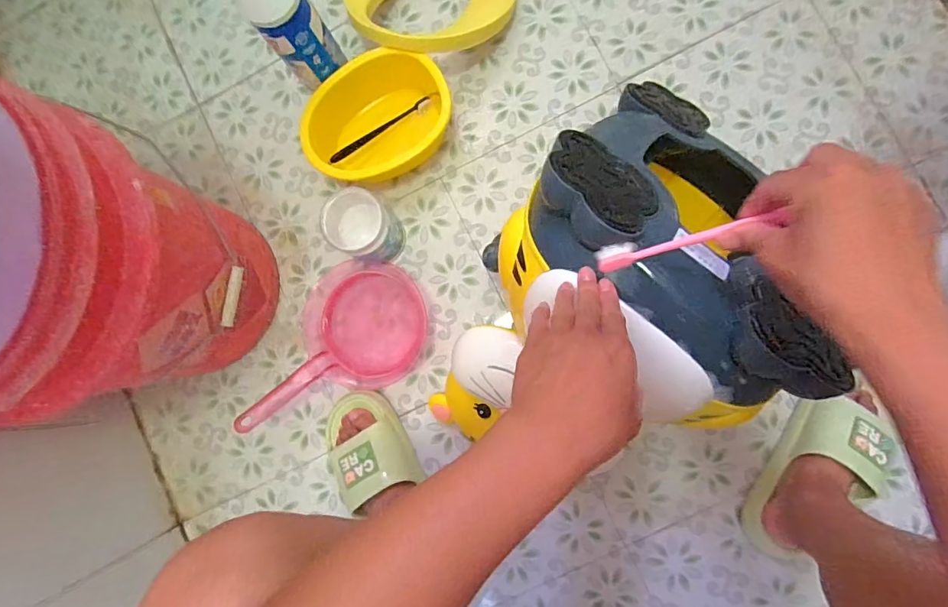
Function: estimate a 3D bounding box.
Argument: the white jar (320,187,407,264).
[{"bbox_3d":[-0.148,-0.101,0.637,0.087,0.121,0.097,-39,84,1],"label":"white jar"}]

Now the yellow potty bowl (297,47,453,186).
[{"bbox_3d":[-0.137,-0.262,0.658,0.208,0.094,0.142,-24,85,2],"label":"yellow potty bowl"}]

